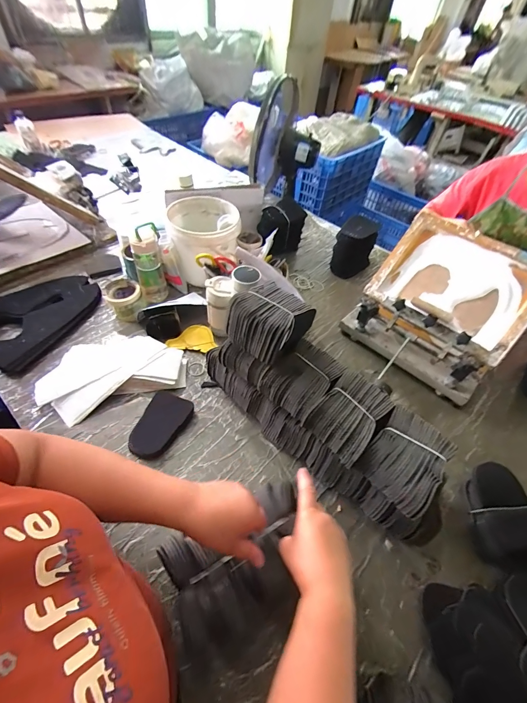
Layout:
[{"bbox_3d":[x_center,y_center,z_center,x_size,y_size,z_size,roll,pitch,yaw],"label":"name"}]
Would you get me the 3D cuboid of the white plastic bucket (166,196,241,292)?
[{"bbox_3d":[-0.180,-0.332,0.937,0.191,0.192,0.207,3,51,-4],"label":"white plastic bucket"}]

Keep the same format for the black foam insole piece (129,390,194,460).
[{"bbox_3d":[-0.220,0.156,0.650,0.088,0.009,0.144,19,52,9],"label":"black foam insole piece"}]

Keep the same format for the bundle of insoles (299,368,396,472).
[{"bbox_3d":[0.157,0.119,0.558,0.143,0.064,0.111,-35,62,-29],"label":"bundle of insoles"}]

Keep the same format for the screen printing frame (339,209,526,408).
[{"bbox_3d":[0.448,-0.119,0.772,0.348,0.256,0.268,38,57,23],"label":"screen printing frame"}]

